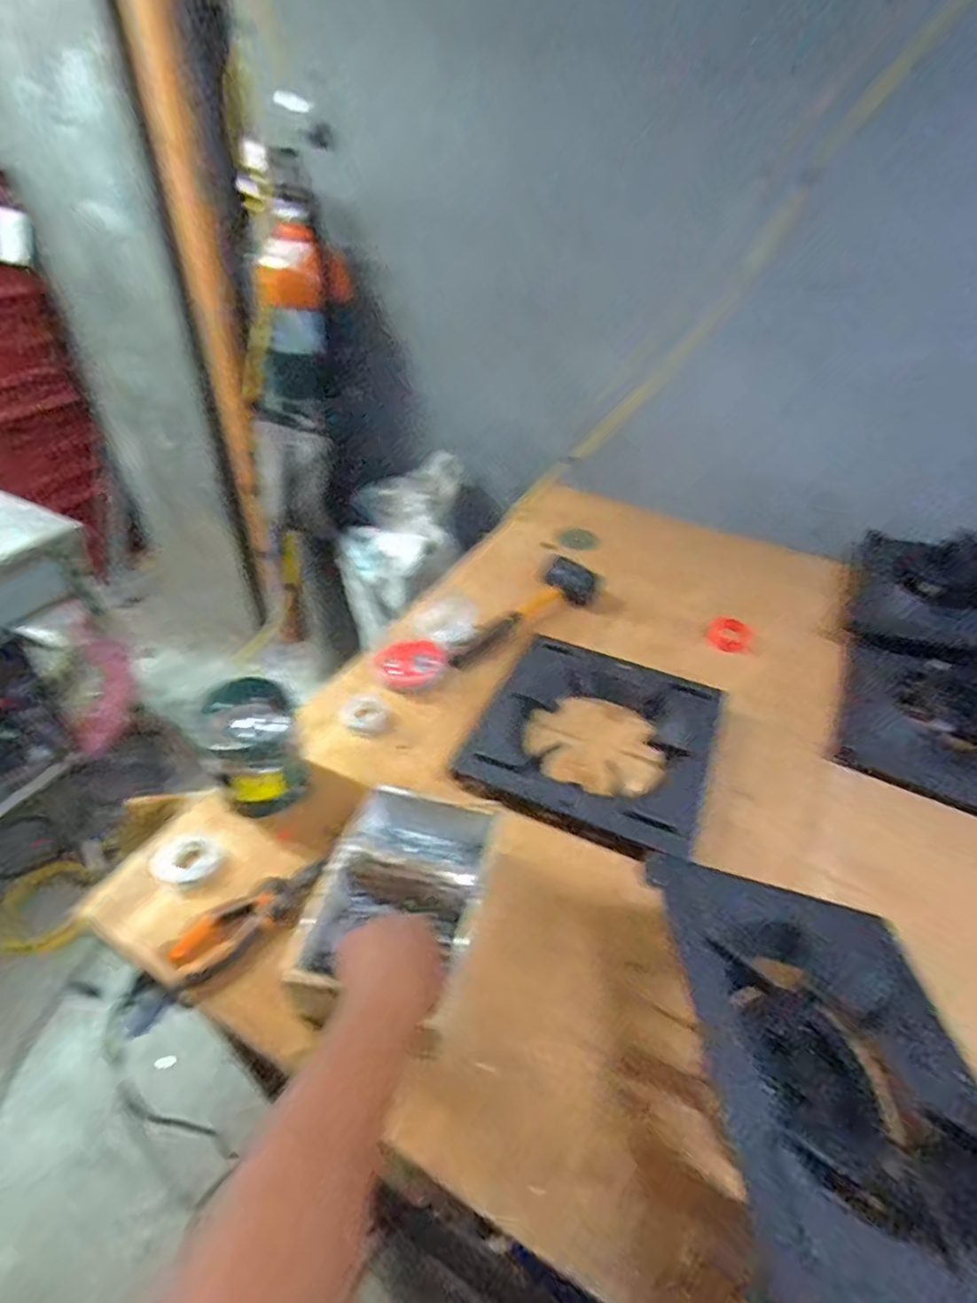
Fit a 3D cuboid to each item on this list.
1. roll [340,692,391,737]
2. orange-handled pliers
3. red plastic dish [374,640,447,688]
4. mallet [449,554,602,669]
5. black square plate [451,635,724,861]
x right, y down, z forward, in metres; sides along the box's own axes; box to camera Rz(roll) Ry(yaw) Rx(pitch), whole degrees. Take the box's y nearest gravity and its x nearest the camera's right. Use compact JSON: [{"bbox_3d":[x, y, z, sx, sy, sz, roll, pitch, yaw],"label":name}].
[{"bbox_3d":[-0.173,0.088,0.872,0.064,0.019,0.069,2,41,-2],"label":"roll"},{"bbox_3d":[-0.247,0.271,0.634,0.058,0.024,0.158,29,47,27],"label":"orange-handled pliers"},{"bbox_3d":[-0.122,0.020,0.956,0.105,0.034,0.078,-3,41,-7],"label":"red plastic dish"},{"bbox_3d":[0.055,-0.074,1.097,0.373,0.064,0.093,-30,51,-33],"label":"mallet"},{"bbox_3d":[0.151,0.118,0.859,0.303,0.057,0.320,18,43,16],"label":"black square plate"}]

